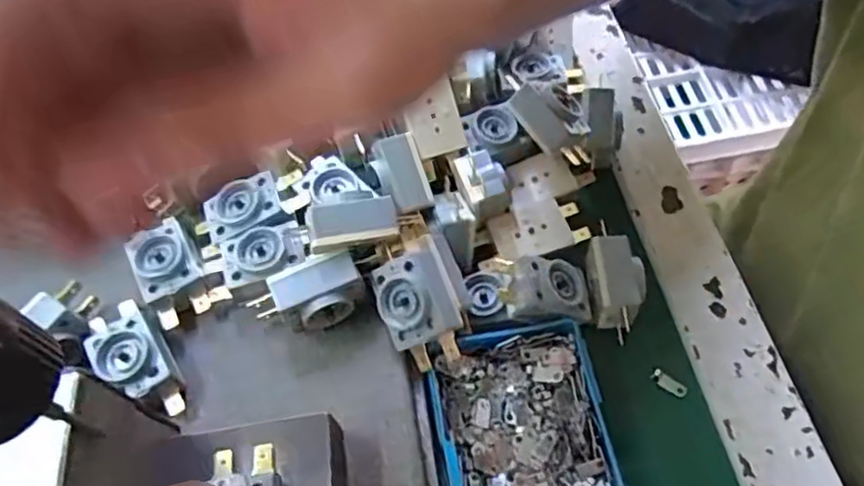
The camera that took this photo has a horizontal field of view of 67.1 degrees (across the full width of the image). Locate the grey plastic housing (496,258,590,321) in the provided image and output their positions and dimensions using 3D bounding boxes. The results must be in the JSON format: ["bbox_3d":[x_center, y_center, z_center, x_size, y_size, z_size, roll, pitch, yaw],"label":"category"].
[{"bbox_3d":[0.053,0.022,0.304,0.042,0.020,0.026,-5,58,2],"label":"grey plastic housing"}]

